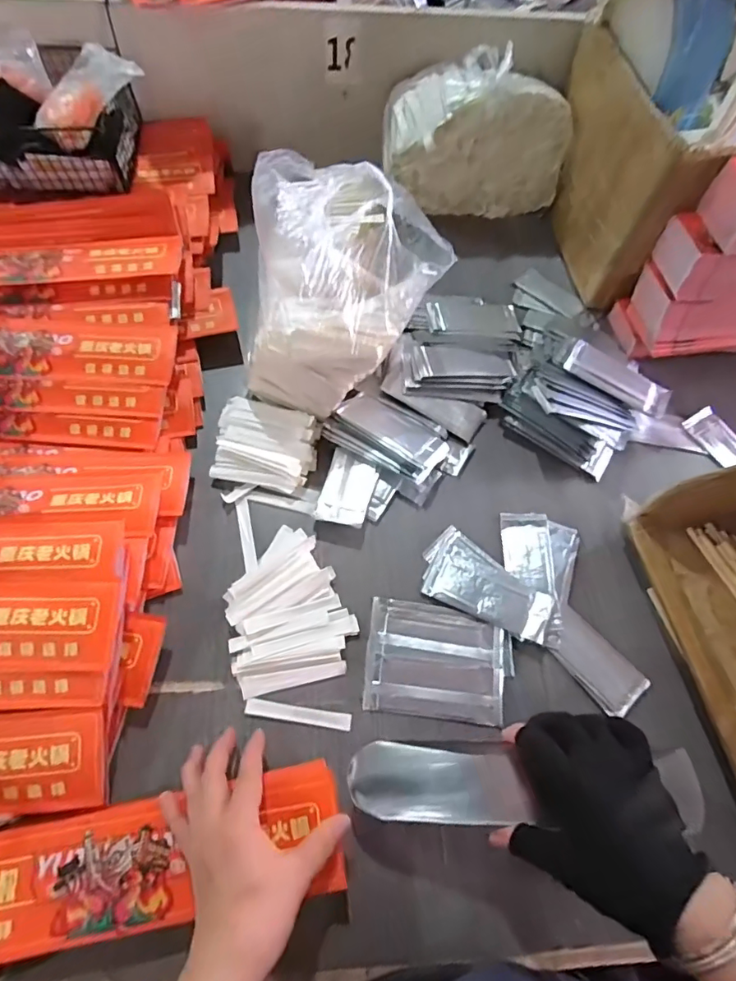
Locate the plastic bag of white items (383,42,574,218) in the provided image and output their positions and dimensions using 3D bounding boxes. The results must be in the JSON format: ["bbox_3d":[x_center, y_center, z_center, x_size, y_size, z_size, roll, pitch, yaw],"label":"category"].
[{"bbox_3d":[0.149,-0.501,0.722,0.251,0.165,0.106,-5,64,-6],"label":"plastic bag of white items"}]

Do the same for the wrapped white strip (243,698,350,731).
[{"bbox_3d":[-0.061,0.196,0.444,0.092,0.004,0.014,8,63,1],"label":"wrapped white strip"}]

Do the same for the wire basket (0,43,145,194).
[{"bbox_3d":[-0.435,-0.465,0.628,0.302,0.105,0.146,-7,64,-7],"label":"wire basket"}]

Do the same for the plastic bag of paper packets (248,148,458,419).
[{"bbox_3d":[-0.018,-0.218,0.532,0.179,0.177,0.222,13,63,3],"label":"plastic bag of paper packets"}]

